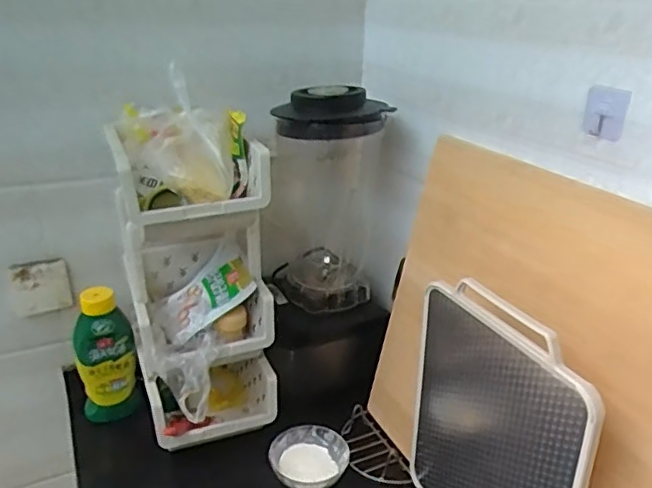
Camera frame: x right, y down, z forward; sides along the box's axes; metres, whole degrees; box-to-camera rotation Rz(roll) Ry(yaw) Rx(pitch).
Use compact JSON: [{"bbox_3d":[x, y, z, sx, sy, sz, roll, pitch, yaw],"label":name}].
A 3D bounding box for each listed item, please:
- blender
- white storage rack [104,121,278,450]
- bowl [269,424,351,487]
[{"bbox_3d":[-0.004,0.009,1.058,0.213,0.508,0.269,0,23,-2],"label":"blender"},{"bbox_3d":[-0.208,0.063,0.964,0.204,0.507,0.312,-8,24,-20],"label":"white storage rack"},{"bbox_3d":[-0.028,0.338,0.932,0.120,0.039,0.114,1,23,0],"label":"bowl"}]

